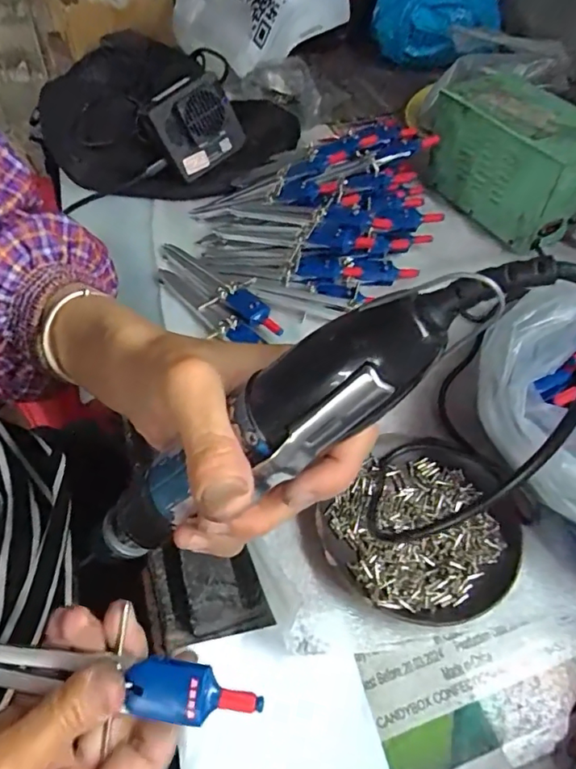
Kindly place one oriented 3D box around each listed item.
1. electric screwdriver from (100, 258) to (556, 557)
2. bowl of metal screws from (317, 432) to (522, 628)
[{"bbox_3d":[-0.012,0.023,0.199,0.034,0.224,0.035,28,40,-35],"label":"electric screwdriver"},{"bbox_3d":[0.082,0.087,0.316,0.103,0.021,0.114,33,57,22],"label":"bowl of metal screws"}]

